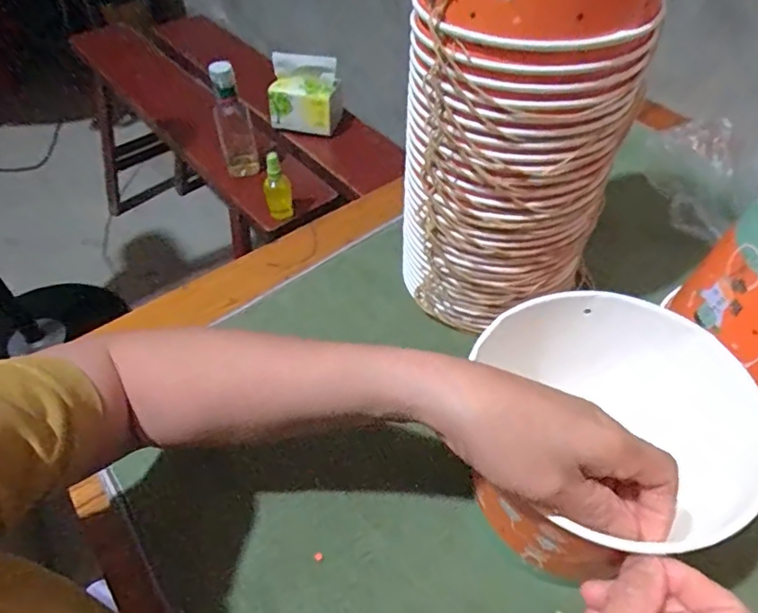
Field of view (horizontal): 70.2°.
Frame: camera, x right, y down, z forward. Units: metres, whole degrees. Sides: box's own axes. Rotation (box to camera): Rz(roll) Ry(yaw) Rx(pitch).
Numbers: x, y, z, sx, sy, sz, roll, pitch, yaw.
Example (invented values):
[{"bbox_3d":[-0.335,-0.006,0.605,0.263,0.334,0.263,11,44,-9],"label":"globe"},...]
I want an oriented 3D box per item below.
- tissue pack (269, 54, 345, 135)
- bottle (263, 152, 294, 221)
[{"bbox_3d":[-0.149,-0.431,1.106,0.148,0.132,0.076,6,49,5],"label":"tissue pack"},{"bbox_3d":[-0.174,-0.201,0.927,0.044,0.124,0.035,-10,50,-9],"label":"bottle"}]

